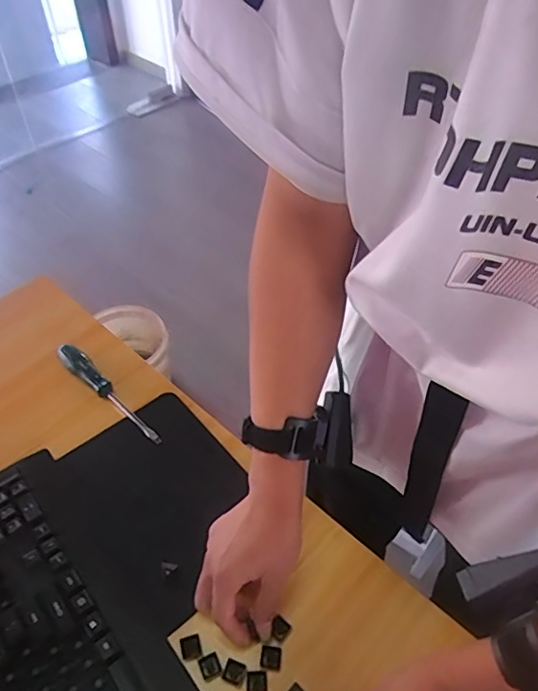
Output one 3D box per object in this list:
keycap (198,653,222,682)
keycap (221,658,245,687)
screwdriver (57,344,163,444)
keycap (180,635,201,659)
[{"bbox_3d":[-0.052,0.285,0.473,0.018,0.004,0.019,-21,51,-19],"label":"keycap"},{"bbox_3d":[-0.031,0.288,0.469,0.018,0.004,0.018,15,49,13],"label":"keycap"},{"bbox_3d":[-0.208,0.055,0.667,0.033,0.025,0.201,-33,56,-27],"label":"screwdriver"},{"bbox_3d":[-0.071,0.273,0.483,0.018,0.004,0.019,-14,49,-13],"label":"keycap"}]

